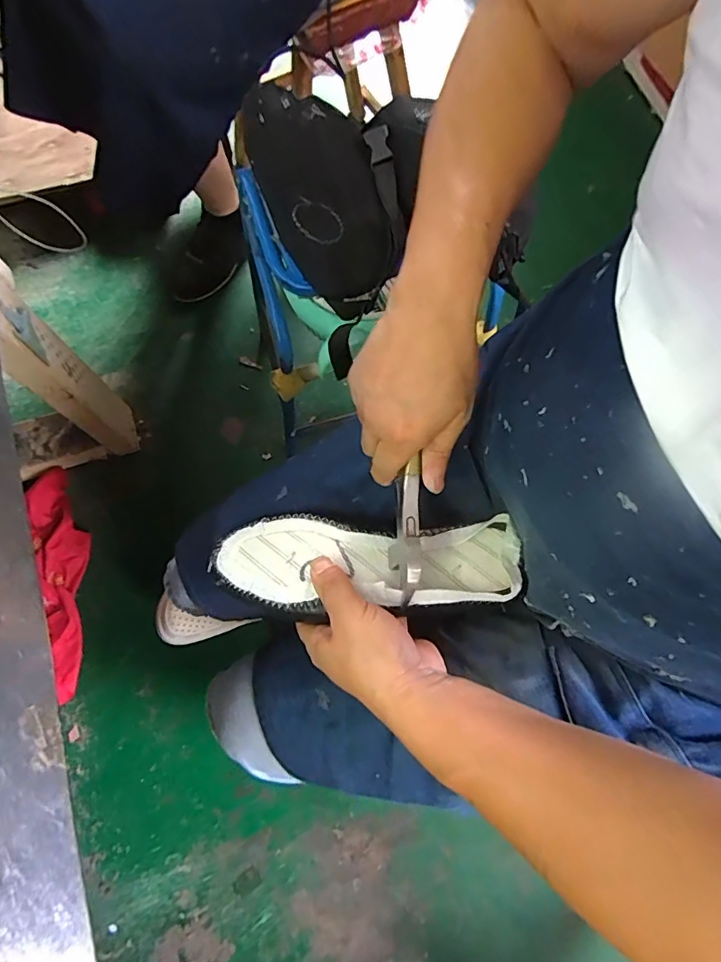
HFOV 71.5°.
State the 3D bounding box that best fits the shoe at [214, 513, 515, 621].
[{"bbox_3d":[-0.002,0.063,0.381,0.238,0.037,0.075,-1,74,9],"label":"shoe"}]

